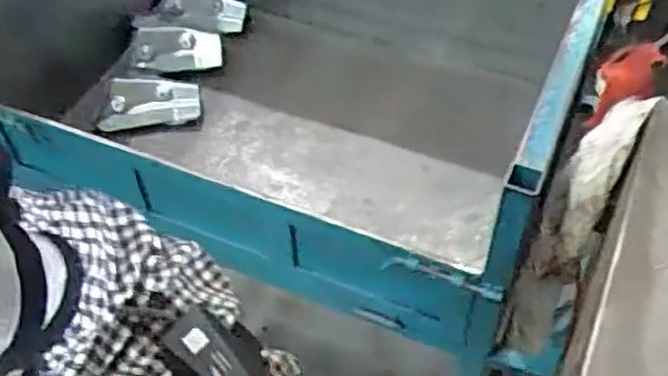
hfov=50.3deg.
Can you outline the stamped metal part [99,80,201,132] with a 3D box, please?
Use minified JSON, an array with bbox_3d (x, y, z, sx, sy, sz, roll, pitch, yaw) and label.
[{"bbox_3d":[-0.372,-0.173,1.448,0.199,0.038,0.102,-2,90,-1],"label":"stamped metal part"}]

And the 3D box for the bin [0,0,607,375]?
[{"bbox_3d":[-0.130,-0.235,1.301,1.059,0.485,0.703,15,53,14],"label":"bin"}]

